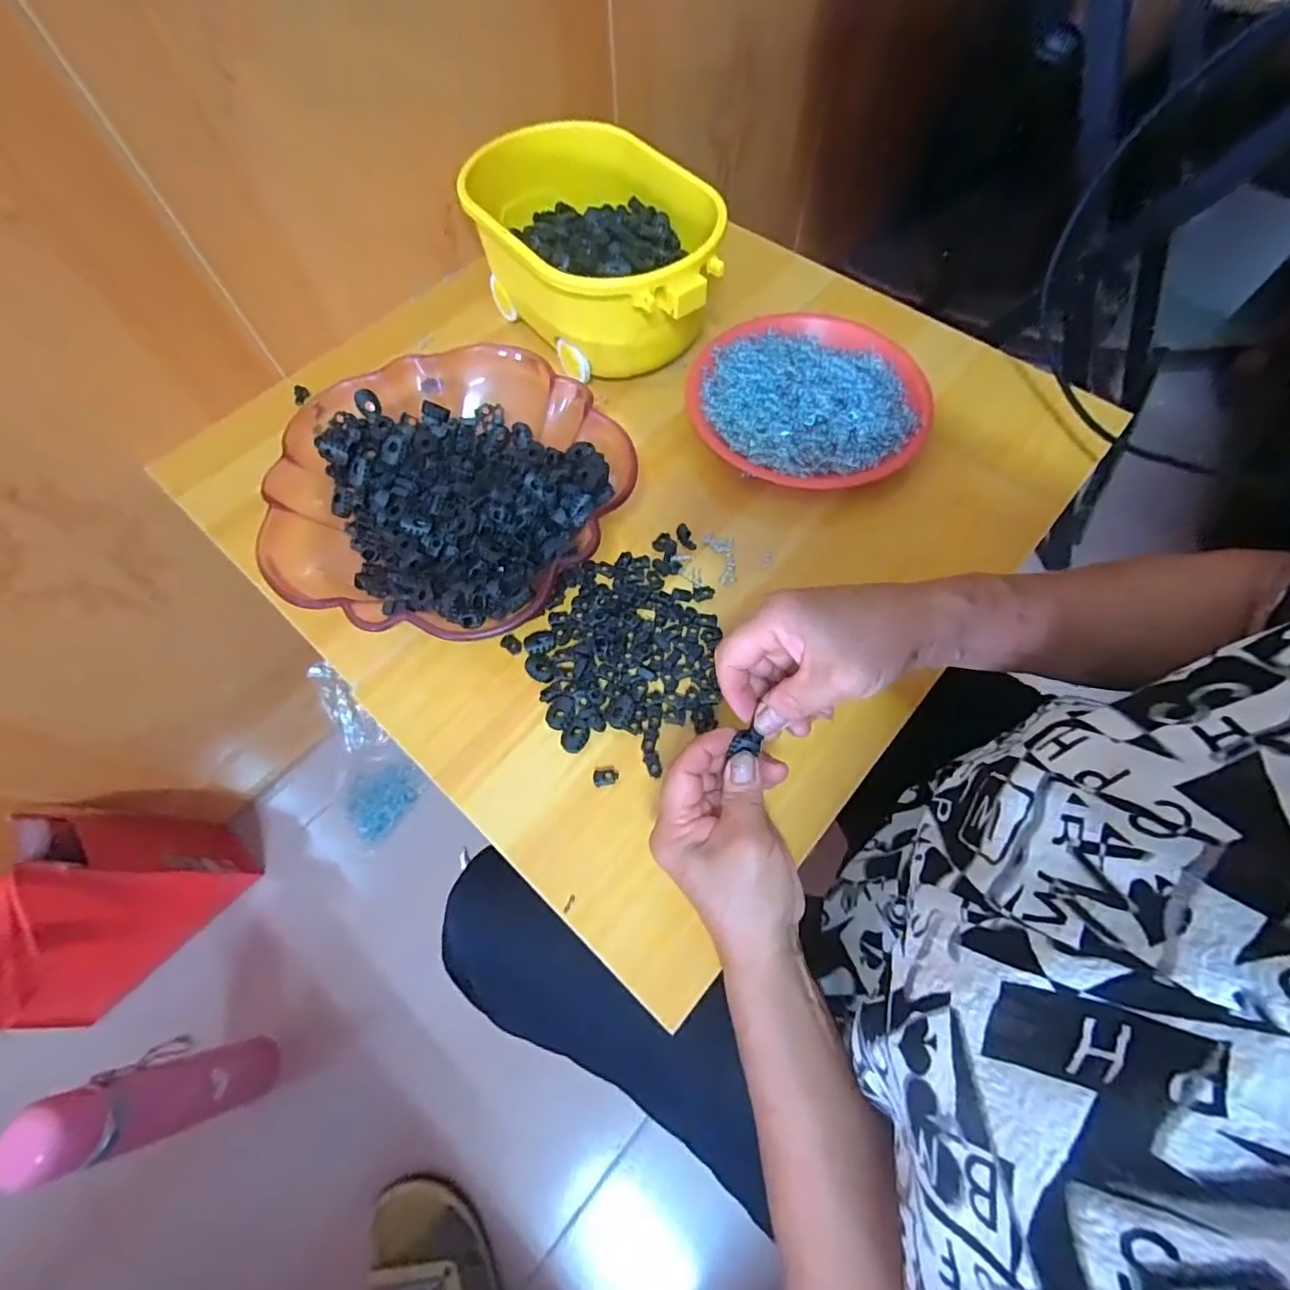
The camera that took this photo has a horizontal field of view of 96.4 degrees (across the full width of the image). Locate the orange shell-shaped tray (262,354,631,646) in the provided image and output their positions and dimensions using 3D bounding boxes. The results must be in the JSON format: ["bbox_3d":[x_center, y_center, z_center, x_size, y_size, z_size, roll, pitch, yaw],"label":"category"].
[{"bbox_3d":[-0.147,-0.118,0.429,0.260,0.053,0.255,33,70,14],"label":"orange shell-shaped tray"}]

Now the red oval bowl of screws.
[{"bbox_3d":[0.133,-0.203,0.481,0.188,0.035,0.183,10,66,5],"label":"red oval bowl of screws"}]

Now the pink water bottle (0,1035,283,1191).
[{"bbox_3d":[-0.484,0.455,0.596,0.066,0.299,0.080,-15,67,-6],"label":"pink water bottle"}]

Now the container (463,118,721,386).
[{"bbox_3d":[-0.042,-0.341,0.498,0.162,0.088,0.254,-36,70,-14],"label":"container"}]

